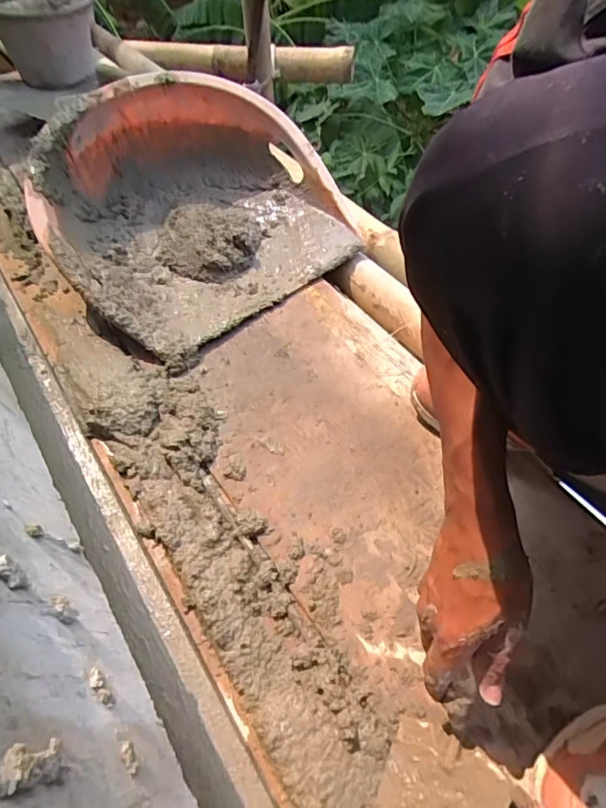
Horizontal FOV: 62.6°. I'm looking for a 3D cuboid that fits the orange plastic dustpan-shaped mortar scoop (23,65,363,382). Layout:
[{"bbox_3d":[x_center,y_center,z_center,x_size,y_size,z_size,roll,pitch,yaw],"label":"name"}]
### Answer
[{"bbox_3d":[-0.167,-0.308,0.756,0.432,0.158,0.384,-38,64,-22],"label":"orange plastic dustpan-shaped mortar scoop"}]

